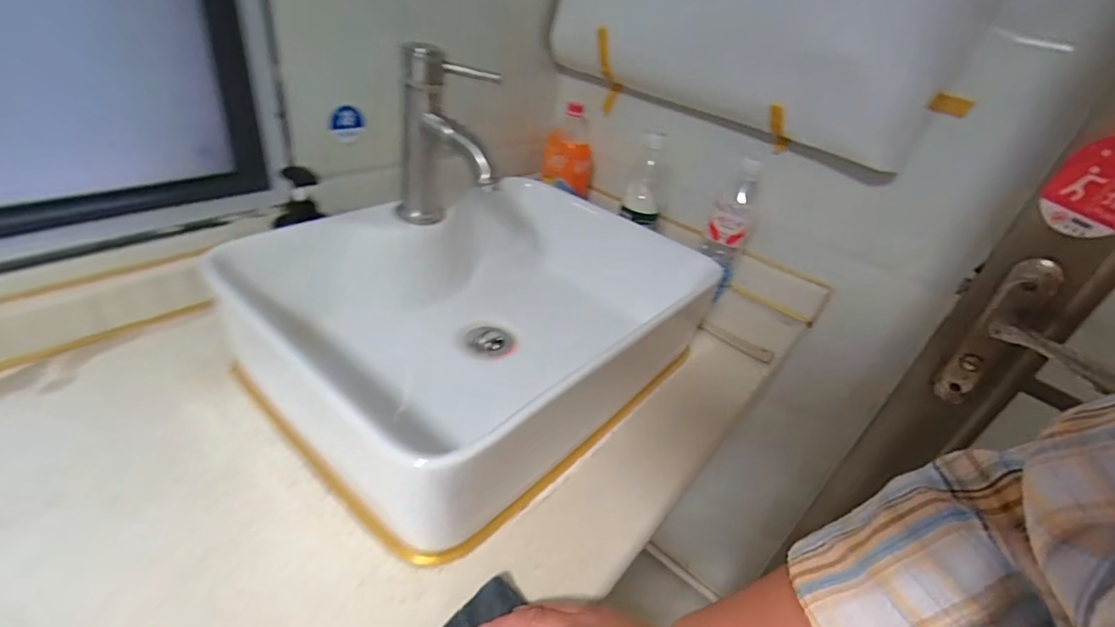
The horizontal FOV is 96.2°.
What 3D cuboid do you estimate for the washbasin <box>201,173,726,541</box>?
[{"bbox_3d":[-0.080,0.010,0.595,0.335,0.195,0.467,26,34,29],"label":"washbasin"}]

